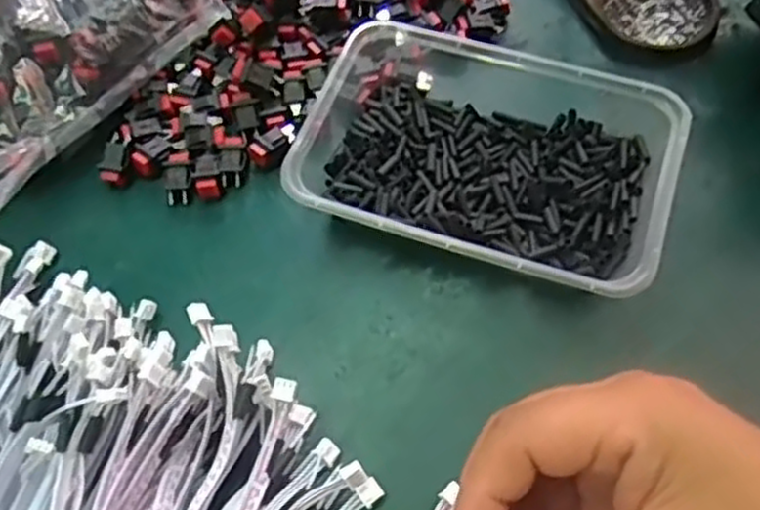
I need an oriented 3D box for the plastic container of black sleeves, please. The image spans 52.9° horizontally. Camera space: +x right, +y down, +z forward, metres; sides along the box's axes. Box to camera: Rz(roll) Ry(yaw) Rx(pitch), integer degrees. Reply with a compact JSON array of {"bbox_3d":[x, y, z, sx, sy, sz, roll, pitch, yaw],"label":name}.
[{"bbox_3d":[0.048,-0.052,0.358,0.170,0.038,0.126,21,62,9],"label":"plastic container of black sleeves"}]

